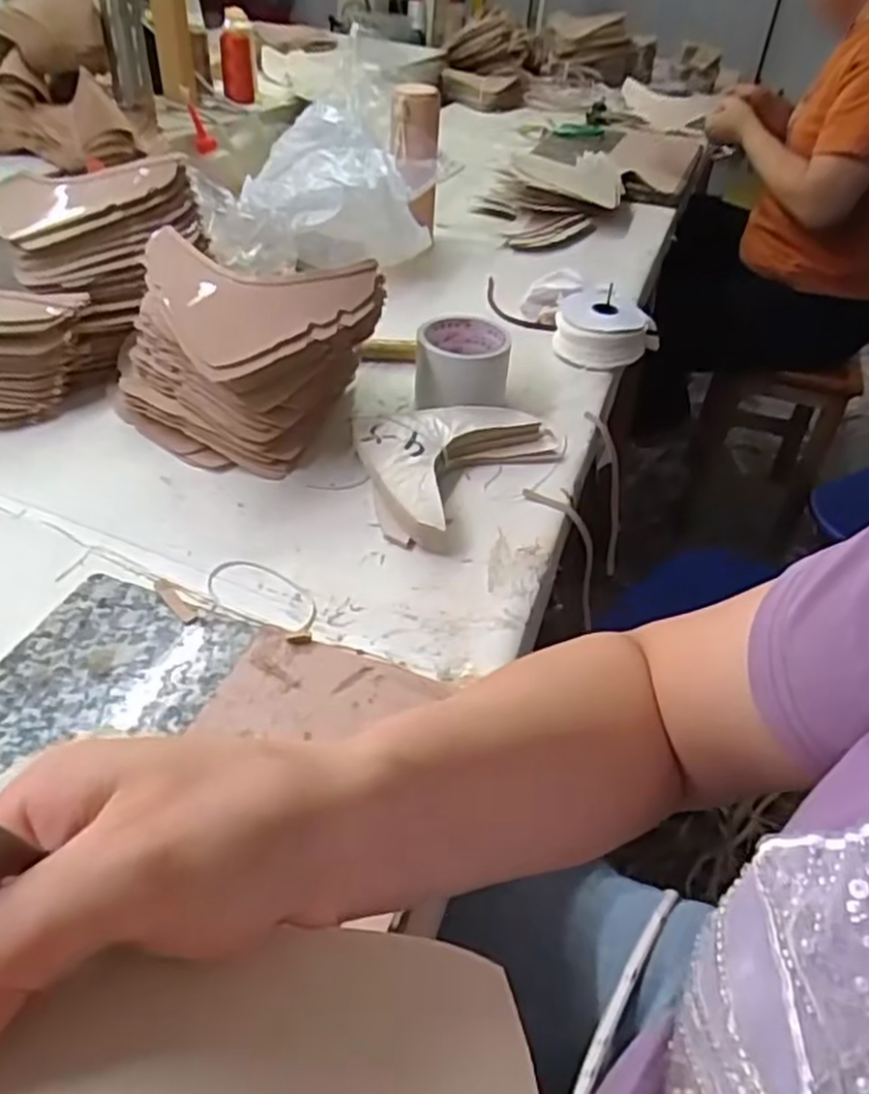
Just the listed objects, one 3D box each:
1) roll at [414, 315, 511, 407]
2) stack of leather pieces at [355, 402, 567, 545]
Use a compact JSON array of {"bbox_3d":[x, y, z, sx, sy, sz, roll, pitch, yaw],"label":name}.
[{"bbox_3d":[0.026,-0.179,0.751,0.087,0.068,0.090,3,41,-2],"label":"roll"},{"bbox_3d":[0.002,-0.087,0.671,0.145,0.033,0.204,31,47,27],"label":"stack of leather pieces"}]

